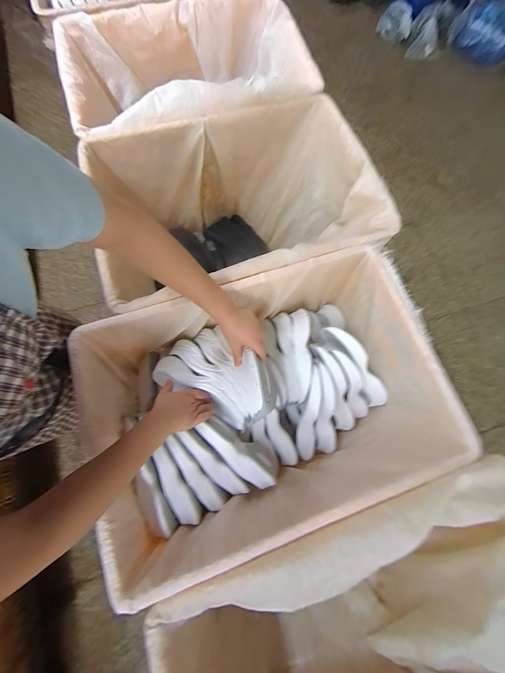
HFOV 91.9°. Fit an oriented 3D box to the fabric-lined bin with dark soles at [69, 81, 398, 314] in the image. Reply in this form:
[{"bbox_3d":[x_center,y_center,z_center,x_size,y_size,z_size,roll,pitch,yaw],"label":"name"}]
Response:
[{"bbox_3d":[-0.043,-0.330,0.712,0.646,0.369,0.501,-17,76,-5],"label":"fabric-lined bin with dark soles"}]

